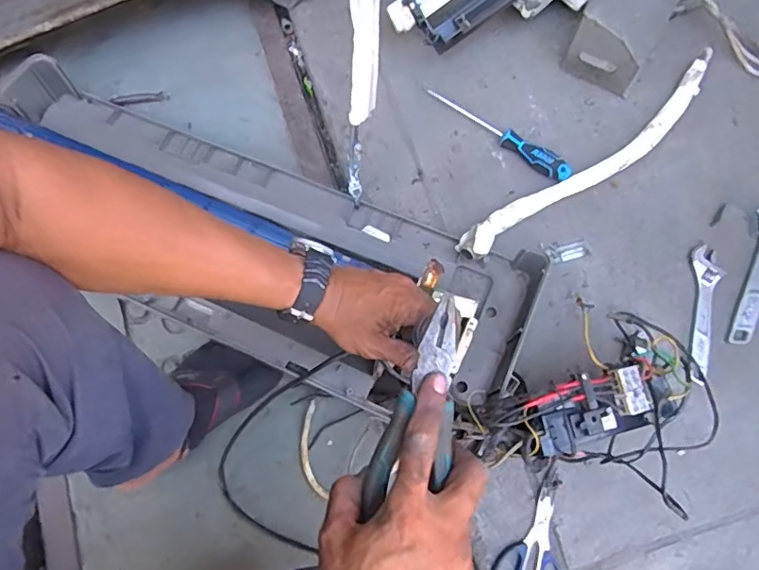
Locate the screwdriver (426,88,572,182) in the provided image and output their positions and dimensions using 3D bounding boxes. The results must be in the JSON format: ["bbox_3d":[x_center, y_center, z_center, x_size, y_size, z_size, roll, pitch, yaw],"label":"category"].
[{"bbox_3d":[0.178,-0.231,0.794,0.247,0.024,0.026,36,74,12],"label":"screwdriver"}]

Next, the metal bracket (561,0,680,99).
[{"bbox_3d":[0.379,-0.411,0.803,0.114,0.111,0.177,28,72,10],"label":"metal bracket"}]

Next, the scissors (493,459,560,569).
[{"bbox_3d":[0.196,0.317,0.662,0.090,0.023,0.174,13,70,4],"label":"scissors"}]

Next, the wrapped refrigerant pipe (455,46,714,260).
[{"bbox_3d":[0.323,-0.183,0.775,0.516,0.044,0.061,-37,74,-13],"label":"wrapped refrigerant pipe"}]

